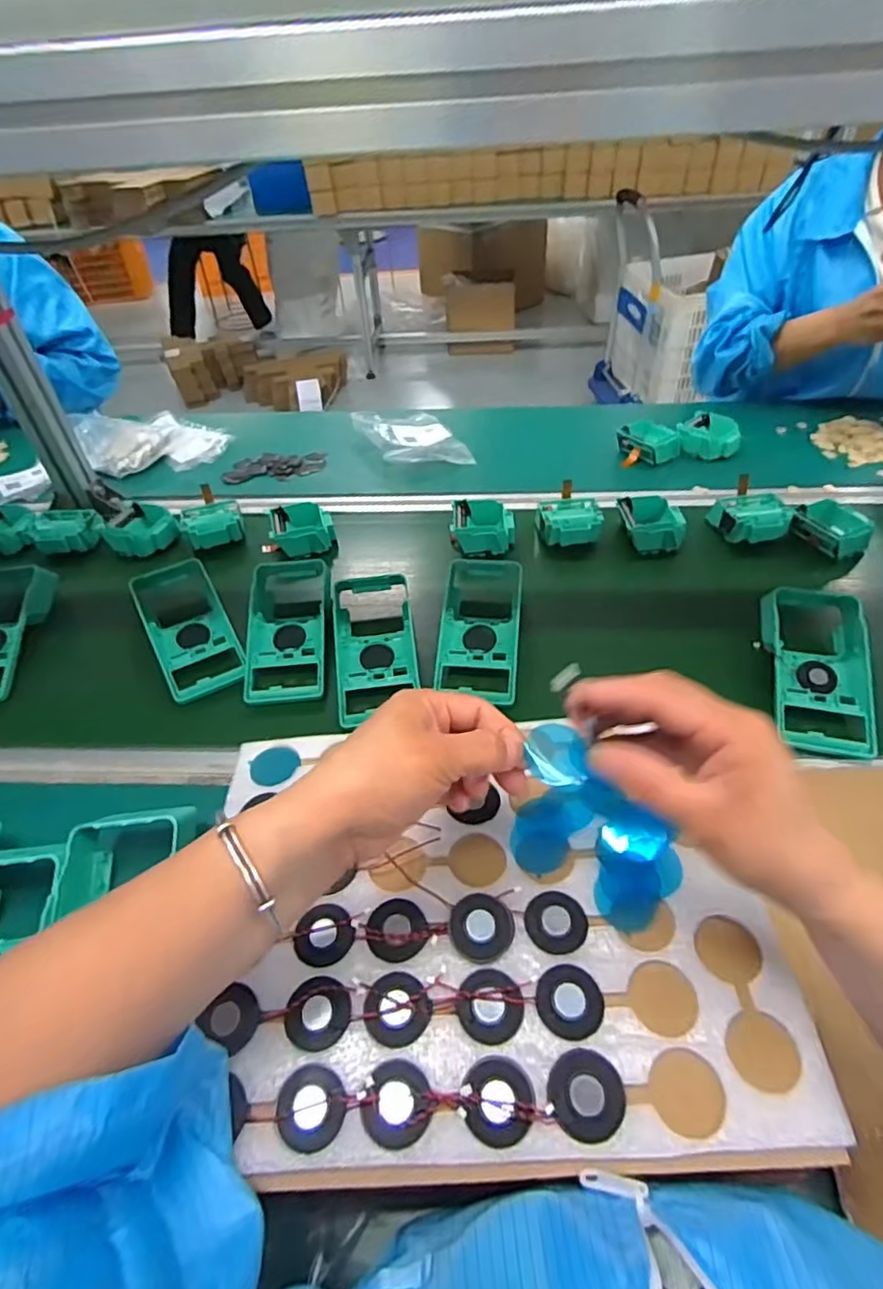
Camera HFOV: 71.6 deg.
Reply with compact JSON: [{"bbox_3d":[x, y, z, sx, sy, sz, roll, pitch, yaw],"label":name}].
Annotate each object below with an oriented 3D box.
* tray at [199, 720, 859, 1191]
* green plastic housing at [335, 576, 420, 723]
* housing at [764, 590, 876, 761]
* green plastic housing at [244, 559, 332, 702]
[{"bbox_3d":[0.027,0.150,0.353,0.311,0.020,0.234,-3,45,1],"label":"tray"},{"bbox_3d":[-0.069,-0.009,0.641,0.082,0.044,0.184,-7,45,-3],"label":"green plastic housing"},{"bbox_3d":[0.359,0.022,0.586,0.086,0.035,0.183,6,57,13],"label":"housing"},{"bbox_3d":[-0.162,-0.020,0.661,0.087,0.034,0.186,-8,58,1],"label":"green plastic housing"}]

